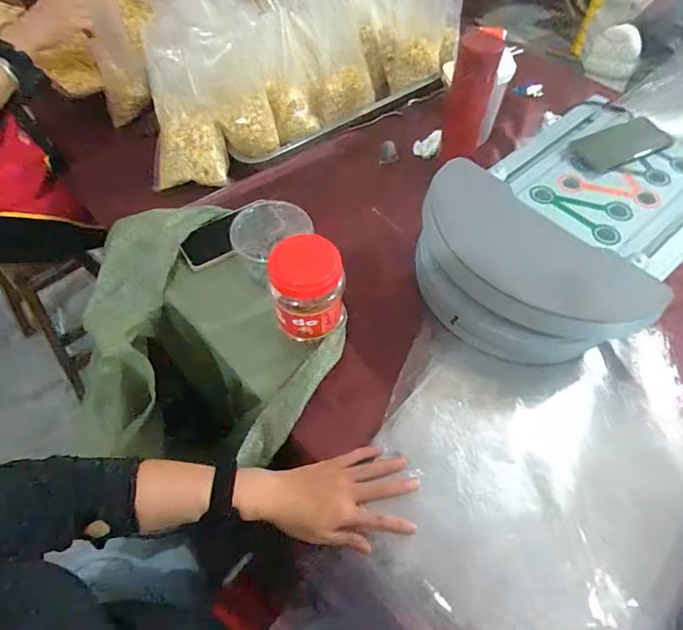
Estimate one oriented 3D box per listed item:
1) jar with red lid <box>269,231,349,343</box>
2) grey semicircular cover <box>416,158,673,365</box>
[{"bbox_3d":[-0.042,-0.026,0.597,0.091,0.153,0.069,-9,55,-7],"label":"jar with red lid"},{"bbox_3d":[0.215,-0.054,0.616,0.166,0.115,0.315,-35,62,-22],"label":"grey semicircular cover"}]

